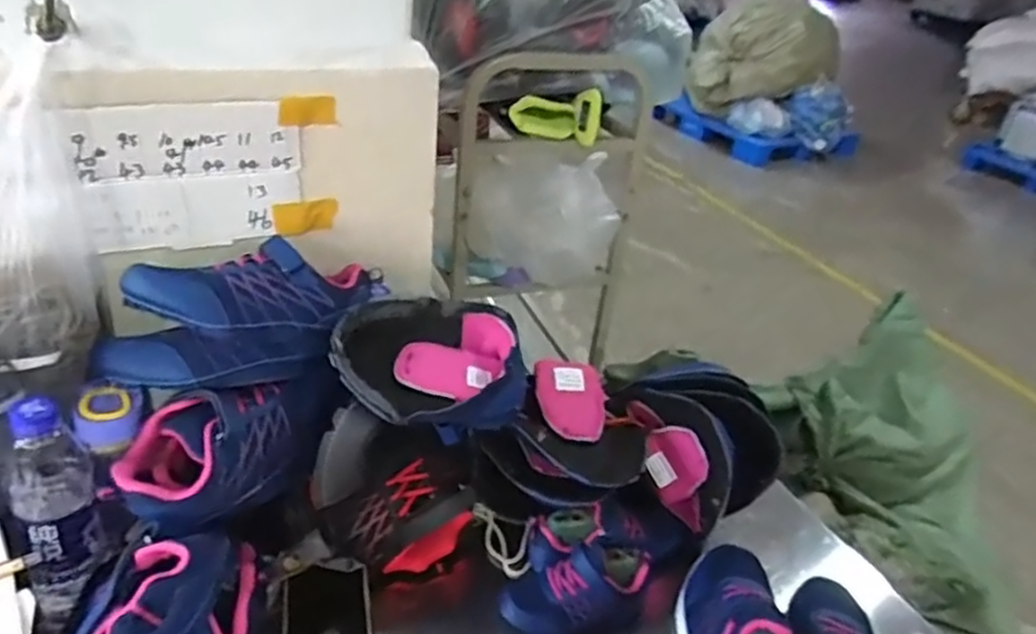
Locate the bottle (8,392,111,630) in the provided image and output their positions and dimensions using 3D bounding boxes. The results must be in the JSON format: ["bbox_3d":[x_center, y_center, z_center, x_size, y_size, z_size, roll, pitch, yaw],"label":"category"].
[{"bbox_3d":[-0.395,0.172,0.606,0.069,0.243,0.059,-18,40,-35],"label":"bottle"}]

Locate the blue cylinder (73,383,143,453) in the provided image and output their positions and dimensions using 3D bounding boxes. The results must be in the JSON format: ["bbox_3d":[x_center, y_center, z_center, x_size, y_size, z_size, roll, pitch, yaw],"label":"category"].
[{"bbox_3d":[-0.361,0.092,0.622,0.050,0.051,0.044,-14,38,-31],"label":"blue cylinder"}]

